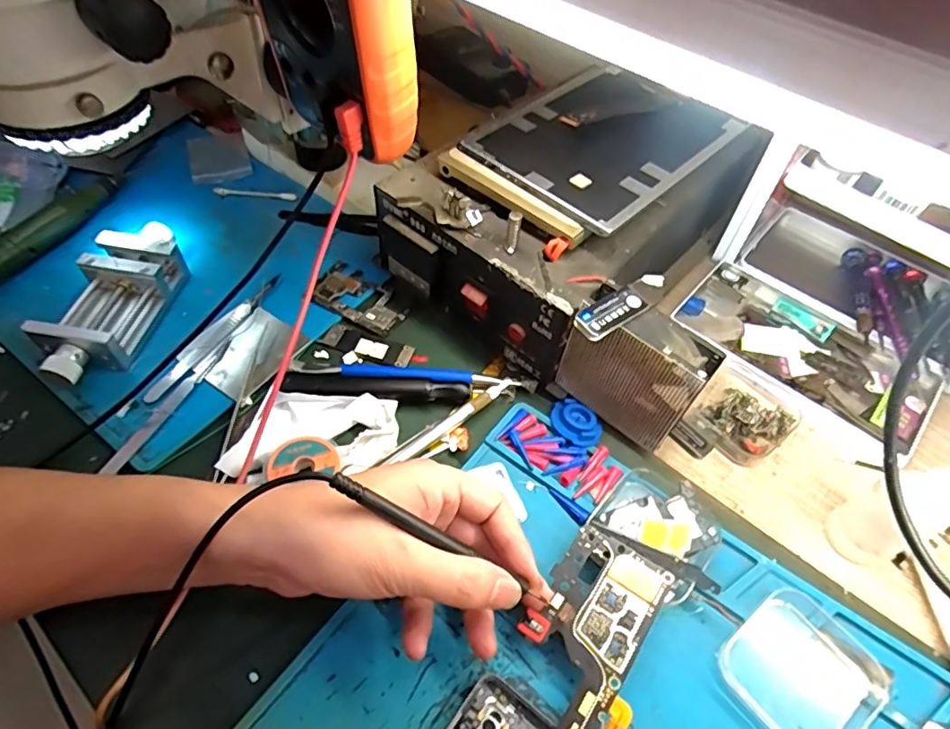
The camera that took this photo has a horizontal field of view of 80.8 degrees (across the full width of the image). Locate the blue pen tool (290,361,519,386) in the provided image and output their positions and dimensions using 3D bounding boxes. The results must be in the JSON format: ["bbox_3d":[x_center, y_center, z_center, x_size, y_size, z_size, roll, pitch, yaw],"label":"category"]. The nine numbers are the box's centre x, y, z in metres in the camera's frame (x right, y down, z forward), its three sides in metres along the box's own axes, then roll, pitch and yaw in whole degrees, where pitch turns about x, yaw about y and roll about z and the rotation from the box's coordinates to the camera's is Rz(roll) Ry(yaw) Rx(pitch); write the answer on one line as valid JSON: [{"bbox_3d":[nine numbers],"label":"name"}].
[{"bbox_3d":[-0.048,0.005,0.381,0.151,0.008,0.017,6,53,1],"label":"blue pen tool"}]

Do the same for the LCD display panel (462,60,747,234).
[{"bbox_3d":[0.093,-0.162,0.391,0.125,0.006,0.171,39,61,21],"label":"LCD display panel"}]

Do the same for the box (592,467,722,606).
[{"bbox_3d":[0.104,0.092,0.318,0.062,0.023,0.056,38,60,22],"label":"box"}]

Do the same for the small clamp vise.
[{"bbox_3d":[-0.254,-0.047,0.394,0.055,0.036,0.136,9,53,4],"label":"small clamp vise"}]

